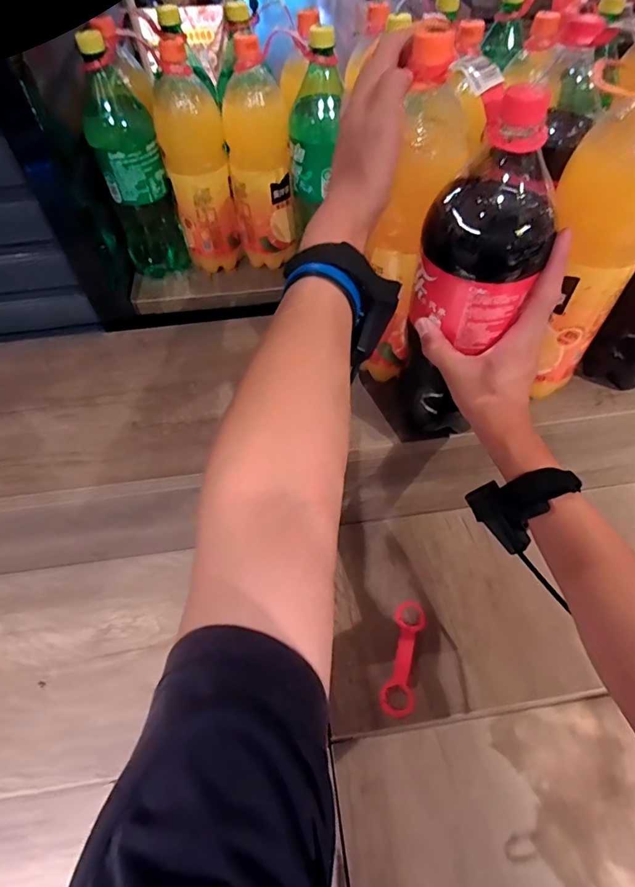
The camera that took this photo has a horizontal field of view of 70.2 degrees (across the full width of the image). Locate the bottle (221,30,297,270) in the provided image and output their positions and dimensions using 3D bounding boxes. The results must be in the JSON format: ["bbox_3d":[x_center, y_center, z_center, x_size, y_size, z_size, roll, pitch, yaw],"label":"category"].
[{"bbox_3d":[-0.080,-0.386,0.632,0.084,0.265,0.078,-8,54,-4],"label":"bottle"}]

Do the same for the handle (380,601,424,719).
[{"bbox_3d":[0.111,0.272,0.579,0.038,0.009,0.137,13,58,9],"label":"handle"}]

